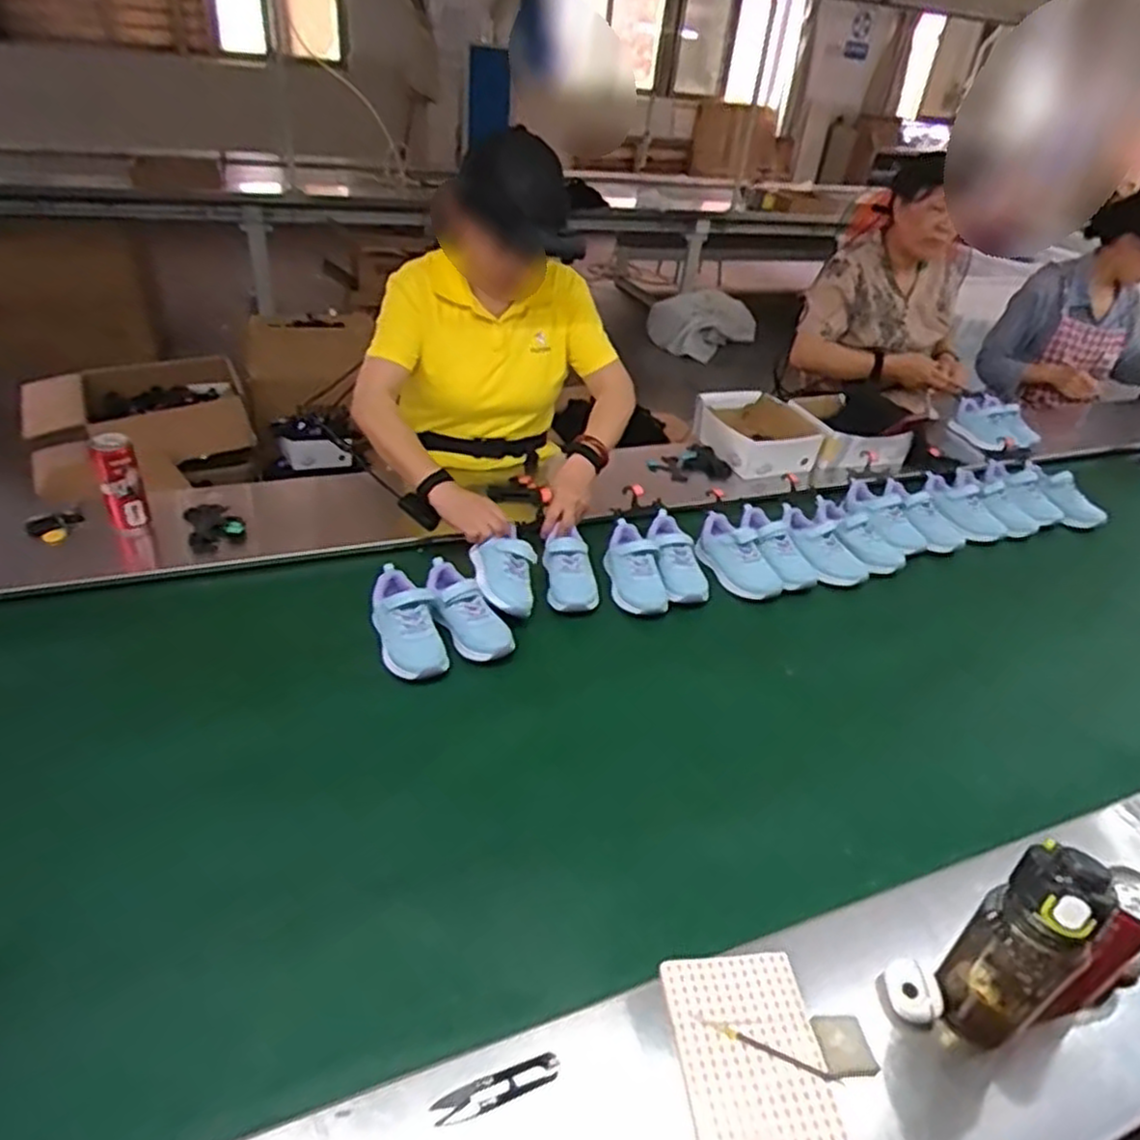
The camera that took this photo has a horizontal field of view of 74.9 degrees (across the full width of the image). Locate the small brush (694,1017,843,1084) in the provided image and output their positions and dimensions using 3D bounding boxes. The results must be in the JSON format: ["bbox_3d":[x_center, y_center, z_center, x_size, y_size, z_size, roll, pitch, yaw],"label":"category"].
[{"bbox_3d":[0.168,0.409,0.634,0.124,0.007,0.009,16,35,14],"label":"small brush"}]

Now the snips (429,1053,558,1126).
[{"bbox_3d":[-0.058,0.416,0.598,0.101,0.007,0.023,-9,37,-21],"label":"snips"}]

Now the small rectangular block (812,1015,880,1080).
[{"bbox_3d":[0.237,0.411,0.643,0.044,0.008,0.049,-3,35,-14],"label":"small rectangular block"}]

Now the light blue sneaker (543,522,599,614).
[{"bbox_3d":[0.001,0.000,1.175,0.076,0.061,0.145,2,35,-7],"label":"light blue sneaker"}]

